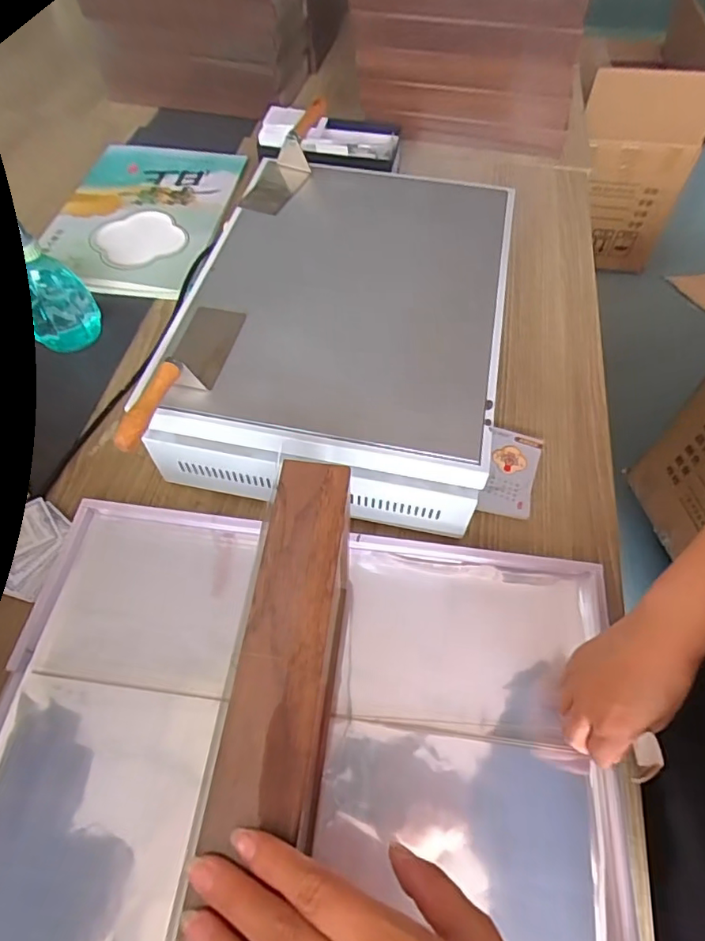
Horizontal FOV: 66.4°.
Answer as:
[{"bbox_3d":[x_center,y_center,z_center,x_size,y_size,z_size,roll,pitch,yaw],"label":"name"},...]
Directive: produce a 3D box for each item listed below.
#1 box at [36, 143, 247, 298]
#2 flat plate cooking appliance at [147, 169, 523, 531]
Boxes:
[{"bbox_3d":[-0.311,-0.377,0.789,0.239,0.028,0.304,5,57,3],"label":"box"},{"bbox_3d":[0.001,-0.154,0.602,0.312,0.143,0.395,11,58,5],"label":"flat plate cooking appliance"}]

